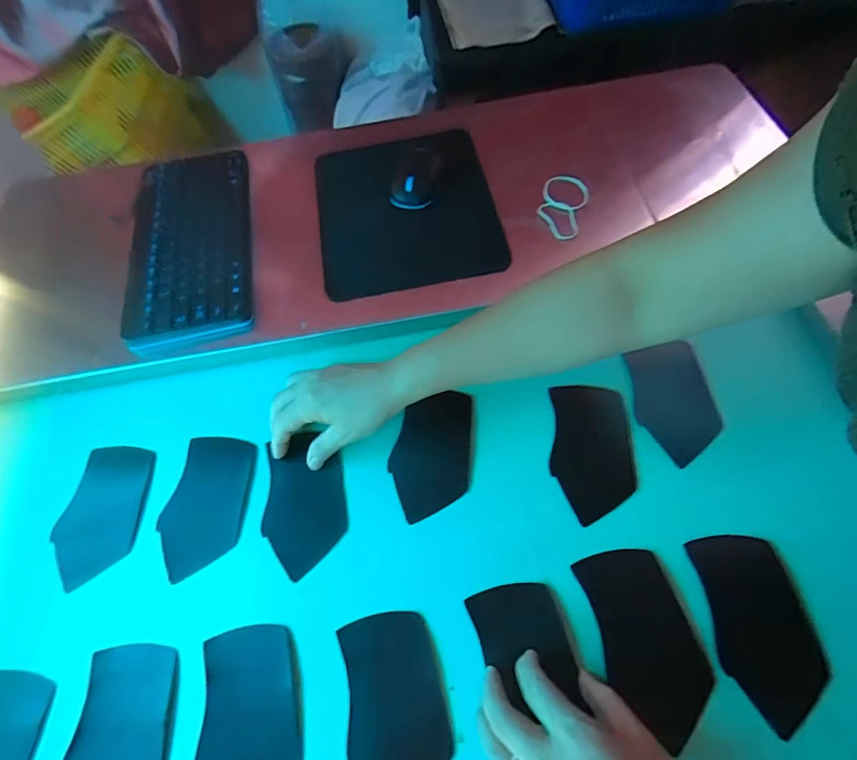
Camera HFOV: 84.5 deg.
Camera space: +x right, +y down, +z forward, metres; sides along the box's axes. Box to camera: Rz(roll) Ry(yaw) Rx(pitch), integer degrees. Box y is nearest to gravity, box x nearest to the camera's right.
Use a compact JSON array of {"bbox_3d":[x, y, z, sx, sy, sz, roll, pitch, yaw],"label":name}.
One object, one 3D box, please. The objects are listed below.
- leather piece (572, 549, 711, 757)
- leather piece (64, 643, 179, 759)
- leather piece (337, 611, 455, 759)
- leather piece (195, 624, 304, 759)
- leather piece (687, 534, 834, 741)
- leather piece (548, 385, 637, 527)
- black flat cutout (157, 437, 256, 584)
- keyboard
[{"bbox_3d":[0.170,0.201,0.369,0.073,0.004,0.129,-11,60,-2],"label":"leather piece"},{"bbox_3d":[-0.235,0.275,0.360,0.073,0.004,0.126,-2,60,-2],"label":"leather piece"},{"bbox_3d":[-0.024,0.249,0.359,0.073,0.012,0.128,-12,61,-1],"label":"leather piece"},{"bbox_3d":[-0.138,0.263,0.365,0.075,0.010,0.127,-11,61,-1],"label":"leather piece"},{"bbox_3d":[0.255,0.187,0.363,0.071,0.006,0.128,-6,61,2],"label":"leather piece"},{"bbox_3d":[0.152,0.064,0.442,0.071,0.004,0.127,1,61,6],"label":"leather piece"},{"bbox_3d":[-0.211,0.117,0.450,0.071,0.004,0.128,4,61,-2],"label":"black flat cutout"},{"bbox_3d":[-0.282,-0.164,0.563,0.139,0.019,0.291,-11,61,-1],"label":"keyboard"}]

